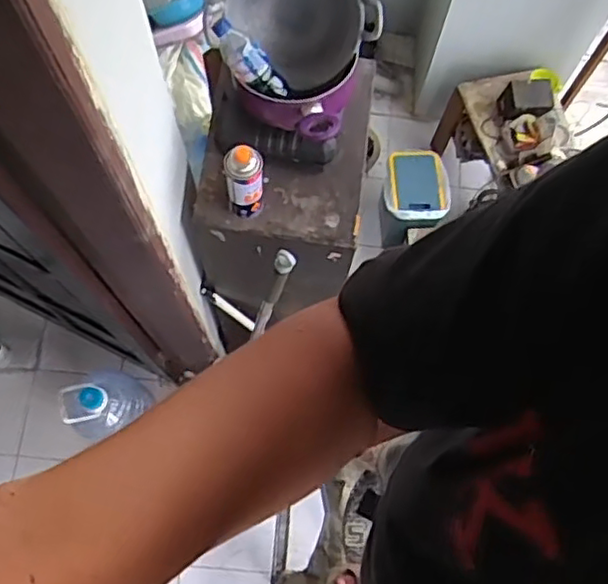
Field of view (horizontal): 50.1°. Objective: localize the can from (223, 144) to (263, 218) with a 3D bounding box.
[{"bbox_3d":[-0.109,-0.202,1.212,0.069,0.167,0.063,-8,72,-5],"label":"can"}]

